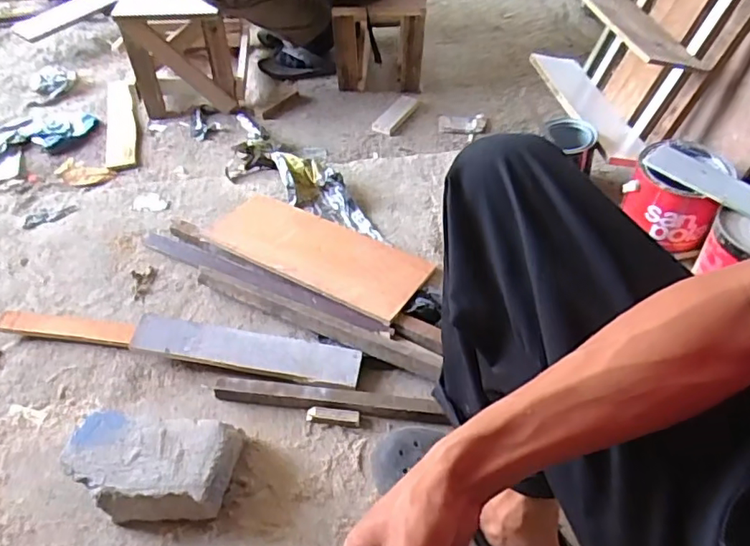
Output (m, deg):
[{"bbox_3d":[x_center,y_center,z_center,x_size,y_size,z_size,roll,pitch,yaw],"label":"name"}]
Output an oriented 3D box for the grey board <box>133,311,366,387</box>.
[{"bbox_3d":[-0.198,0.118,0.877,0.349,0.015,0.061,9,68,3],"label":"grey board"}]

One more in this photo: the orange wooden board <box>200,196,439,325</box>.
[{"bbox_3d":[-0.102,-0.046,1.033,0.399,0.018,0.188,26,40,18],"label":"orange wooden board"}]

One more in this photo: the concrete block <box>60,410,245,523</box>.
[{"bbox_3d":[-0.295,0.259,0.757,0.216,0.079,0.120,2,49,4],"label":"concrete block"}]

